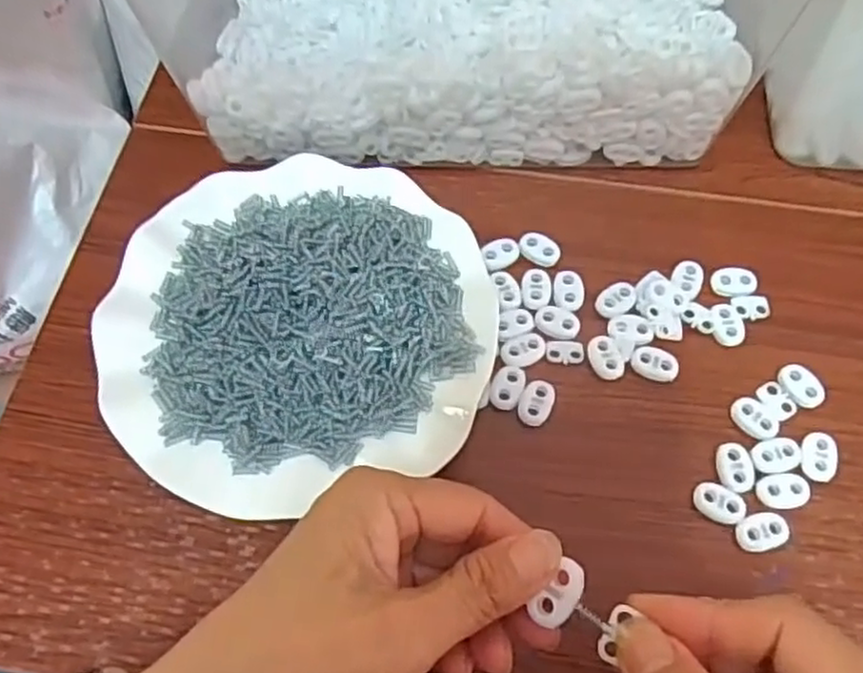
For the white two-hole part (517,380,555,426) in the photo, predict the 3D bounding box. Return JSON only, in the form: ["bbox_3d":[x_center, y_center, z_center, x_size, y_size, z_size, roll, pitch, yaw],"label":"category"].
[{"bbox_3d":[0.050,0.031,0.344,0.015,0.004,0.023,24,67,11],"label":"white two-hole part"}]

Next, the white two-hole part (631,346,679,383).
[{"bbox_3d":[0.110,0.013,0.353,0.022,0.004,0.015,20,67,9],"label":"white two-hole part"}]

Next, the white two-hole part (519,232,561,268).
[{"bbox_3d":[0.057,-0.046,0.381,0.023,0.004,0.016,37,70,16],"label":"white two-hole part"}]

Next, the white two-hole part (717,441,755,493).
[{"bbox_3d":[0.139,0.059,0.328,0.015,0.004,0.022,-4,65,-2],"label":"white two-hole part"}]

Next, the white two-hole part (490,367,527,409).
[{"bbox_3d":[0.037,0.024,0.347,0.015,0.004,0.023,25,68,12],"label":"white two-hole part"}]

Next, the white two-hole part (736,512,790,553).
[{"bbox_3d":[0.146,0.086,0.317,0.023,0.005,0.015,-17,66,-7],"label":"white two-hole part"}]

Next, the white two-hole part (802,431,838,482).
[{"bbox_3d":[0.178,0.055,0.332,0.015,0.005,0.023,12,66,6],"label":"white two-hole part"}]

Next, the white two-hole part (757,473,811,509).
[{"bbox_3d":[0.158,0.069,0.323,0.022,0.004,0.015,0,65,1],"label":"white two-hole part"}]

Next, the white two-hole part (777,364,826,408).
[{"bbox_3d":[0.178,0.024,0.347,0.017,0.006,0.022,-31,68,-13],"label":"white two-hole part"}]

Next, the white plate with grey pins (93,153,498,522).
[{"bbox_3d":[-0.064,-0.010,0.352,0.178,0.021,0.176,0,65,0],"label":"white plate with grey pins"}]

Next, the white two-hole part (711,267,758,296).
[{"bbox_3d":[0.157,-0.029,0.373,0.022,0.004,0.016,-1,65,0],"label":"white two-hole part"}]

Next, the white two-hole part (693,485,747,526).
[{"bbox_3d":[0.129,0.075,0.324,0.022,0.004,0.015,27,68,12],"label":"white two-hole part"}]

